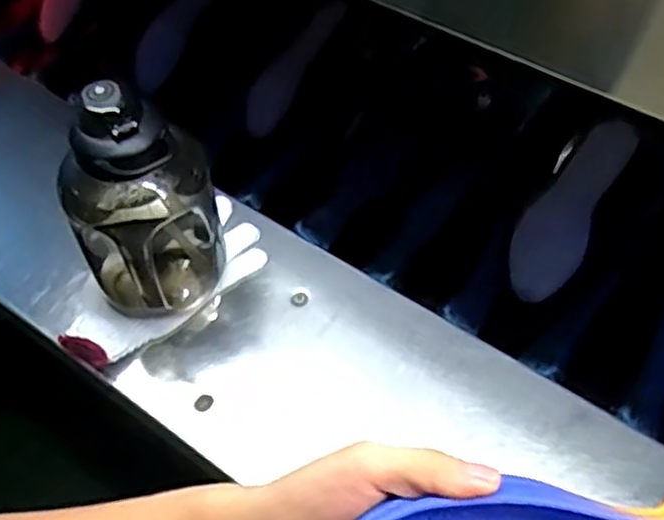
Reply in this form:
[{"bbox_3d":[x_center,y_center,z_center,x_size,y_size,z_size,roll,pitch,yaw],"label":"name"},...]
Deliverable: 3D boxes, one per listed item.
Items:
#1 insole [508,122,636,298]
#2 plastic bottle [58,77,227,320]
[{"bbox_3d":[0.245,-0.056,0.752,0.070,0.006,0.210,25,81,23],"label":"insole"},{"bbox_3d":[-0.158,-0.045,0.625,0.098,0.211,0.107,31,58,19],"label":"plastic bottle"}]

